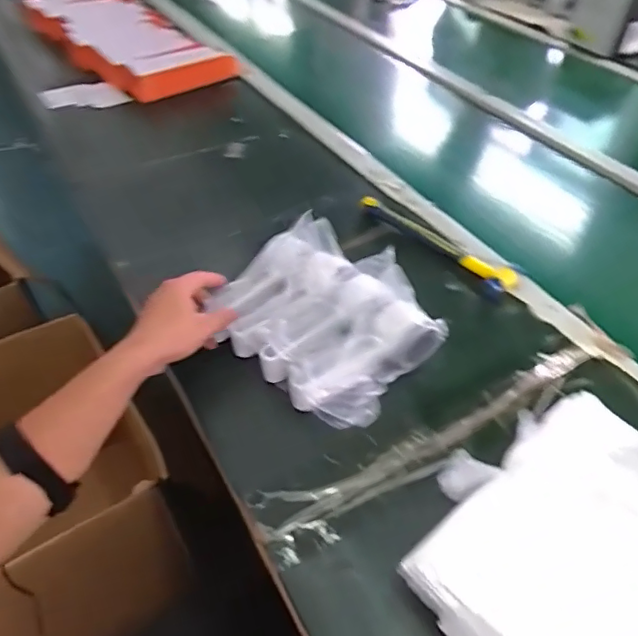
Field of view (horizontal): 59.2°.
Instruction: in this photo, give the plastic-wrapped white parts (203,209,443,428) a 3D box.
[{"bbox_3d":[0.002,-0.006,0.602,0.212,0.087,0.164,33,53,29],"label":"plastic-wrapped white parts"}]

